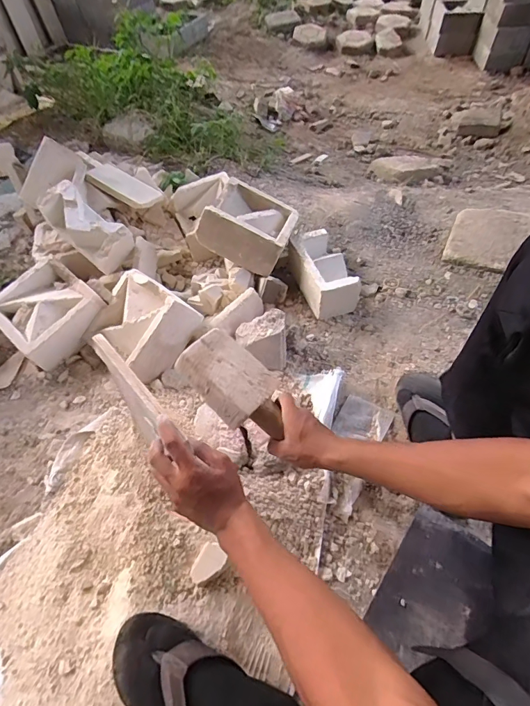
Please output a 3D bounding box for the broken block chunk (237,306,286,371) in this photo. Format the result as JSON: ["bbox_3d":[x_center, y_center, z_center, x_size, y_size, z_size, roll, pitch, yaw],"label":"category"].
[{"bbox_3d":[0.000,-0.030,0.897,0.113,0.097,0.102,22,60,18],"label":"broken block chunk"}]

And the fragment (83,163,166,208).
[{"bbox_3d":[-0.389,-0.467,1.147,0.193,0.019,0.099,29,55,1],"label":"fragment"}]

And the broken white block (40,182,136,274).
[{"bbox_3d":[-0.413,-0.304,0.969,0.189,0.130,0.101,28,62,21],"label":"broken white block"}]

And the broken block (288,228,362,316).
[{"bbox_3d":[0.139,-0.197,0.989,0.105,0.106,0.215,-21,69,-10],"label":"broken block"}]

